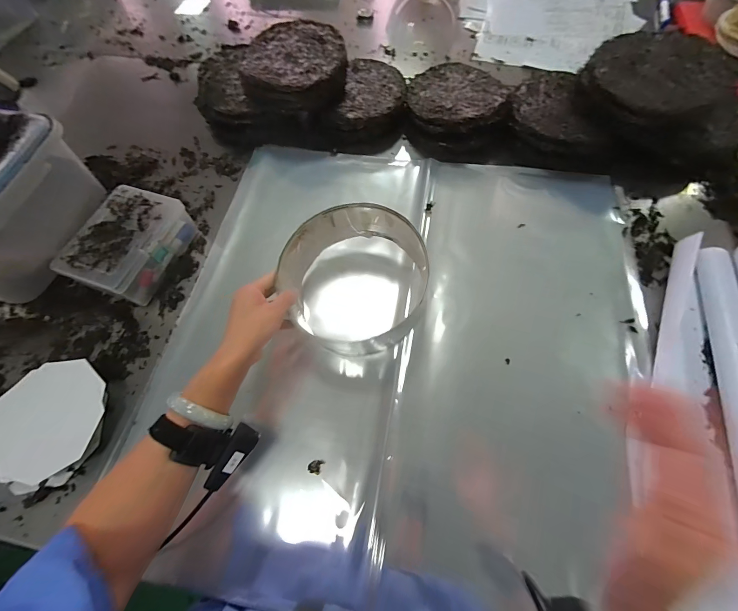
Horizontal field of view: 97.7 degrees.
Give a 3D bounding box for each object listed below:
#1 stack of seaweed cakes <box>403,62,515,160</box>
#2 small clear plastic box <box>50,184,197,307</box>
[{"bbox_3d":[0.175,-0.404,0.652,0.187,0.076,0.207,-4,66,0],"label":"stack of seaweed cakes"},{"bbox_3d":[-0.393,-0.099,0.537,0.116,0.081,0.178,14,67,8],"label":"small clear plastic box"}]

